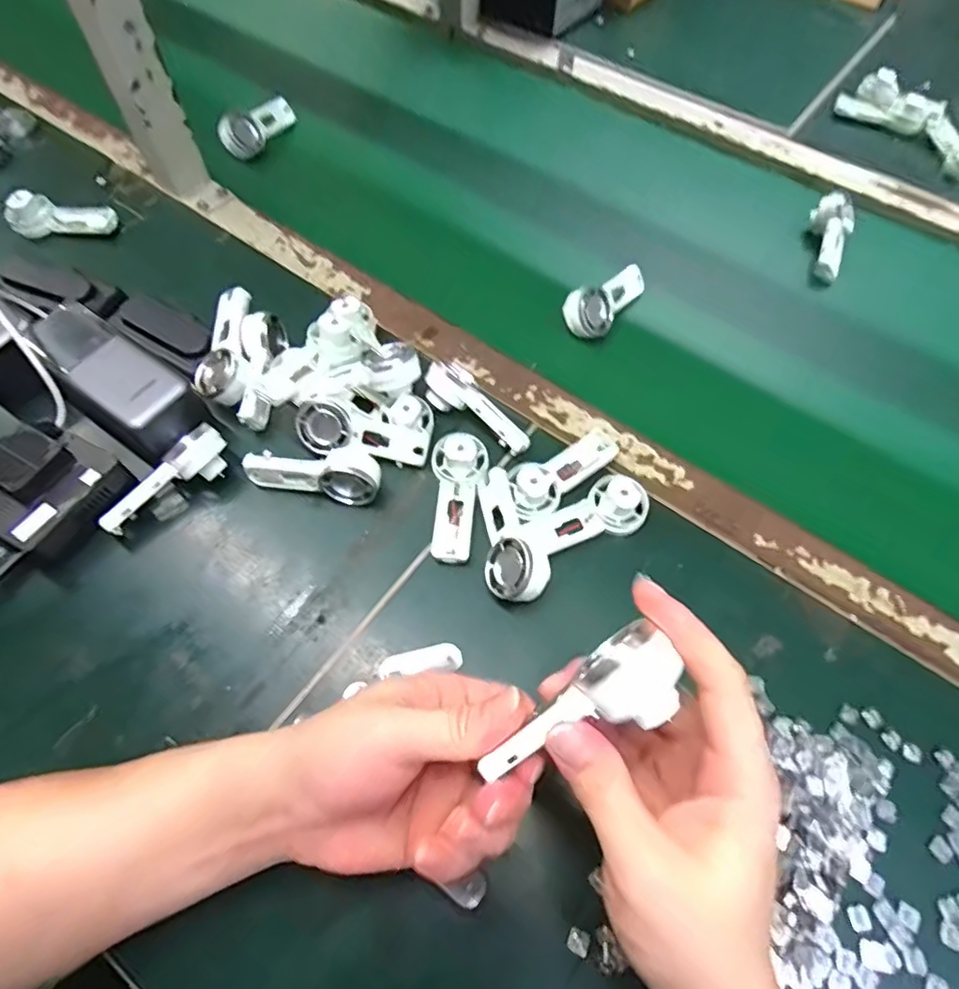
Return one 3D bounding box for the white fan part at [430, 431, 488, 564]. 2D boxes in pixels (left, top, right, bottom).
[{"bbox_3d":[-0.017,0.001,0.403,0.036,0.019,0.090,4,75,2],"label":"white fan part"}]

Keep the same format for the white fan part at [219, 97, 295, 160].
[{"bbox_3d":[-0.234,-0.388,0.617,0.028,0.041,0.101,11,48,35],"label":"white fan part"}]

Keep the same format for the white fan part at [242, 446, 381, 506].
[{"bbox_3d":[-0.115,-0.017,0.409,0.093,0.034,0.030,12,63,6],"label":"white fan part"}]

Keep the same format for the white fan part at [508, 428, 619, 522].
[{"bbox_3d":[0.059,-0.019,0.414,0.095,0.029,0.036,-35,68,-18],"label":"white fan part"}]

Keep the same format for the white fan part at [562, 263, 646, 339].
[{"bbox_3d":[0.112,-0.168,0.499,0.098,0.028,0.033,-36,68,-18],"label":"white fan part"}]

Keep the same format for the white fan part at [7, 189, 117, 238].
[{"bbox_3d":[-0.378,-0.248,0.529,0.092,0.033,0.035,2,62,0],"label":"white fan part"}]

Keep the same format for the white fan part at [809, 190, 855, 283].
[{"bbox_3d":[0.333,-0.242,0.550,0.038,0.019,0.097,15,75,7],"label":"white fan part"}]

